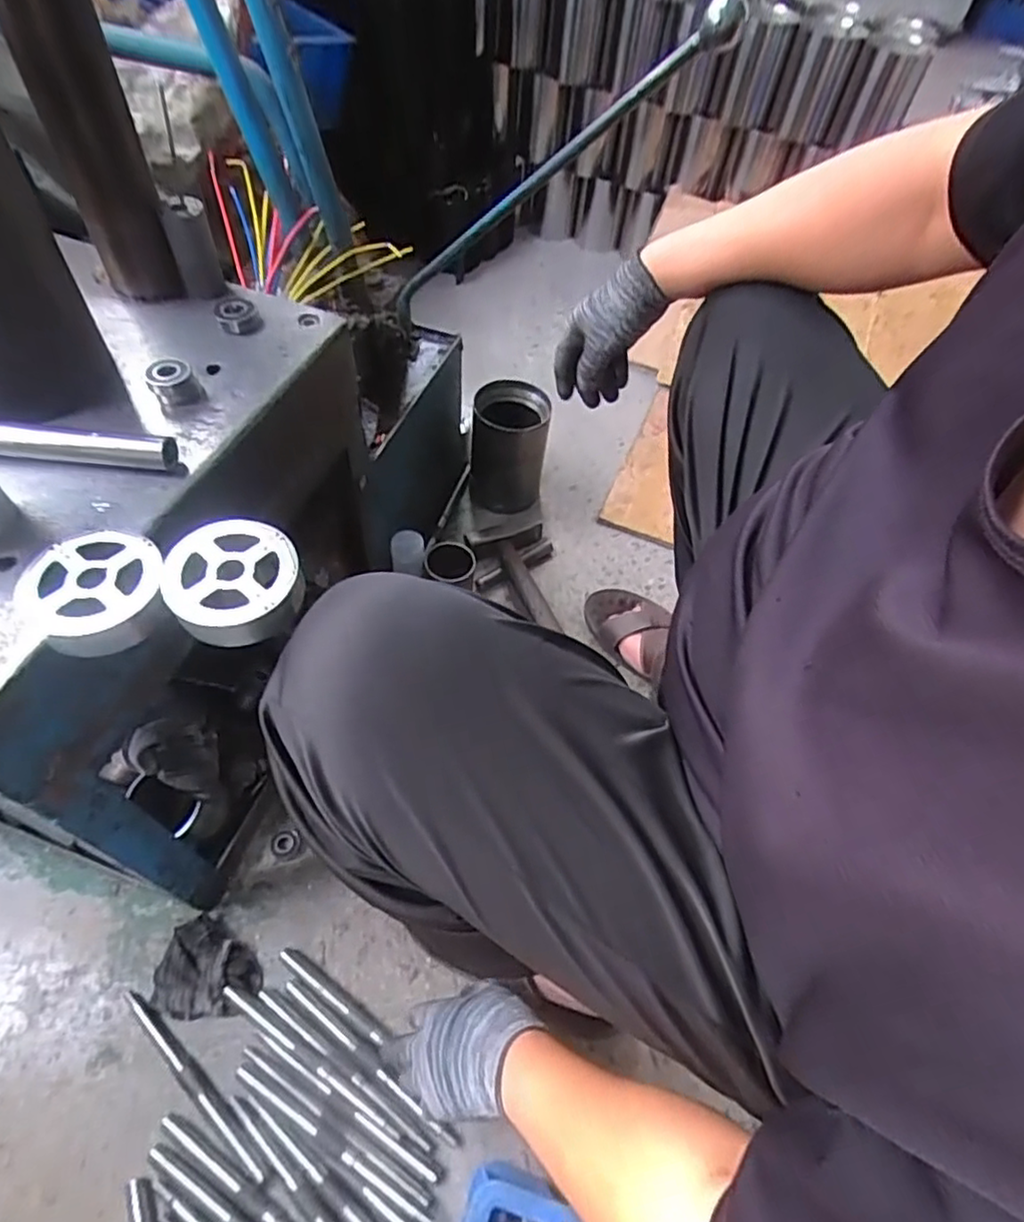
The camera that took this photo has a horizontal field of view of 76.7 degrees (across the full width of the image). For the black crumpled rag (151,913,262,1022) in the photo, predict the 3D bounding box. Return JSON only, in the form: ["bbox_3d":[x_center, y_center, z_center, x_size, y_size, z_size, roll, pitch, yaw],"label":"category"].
[{"bbox_3d":[-0.309,0.368,0.652,0.092,0.041,0.085,27,57,14],"label":"black crumpled rag"}]

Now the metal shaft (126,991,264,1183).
[{"bbox_3d":[-0.308,0.449,0.620,0.213,0.010,0.016,37,60,19],"label":"metal shaft"}]

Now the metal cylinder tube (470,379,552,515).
[{"bbox_3d":[-0.007,-0.257,1.043,0.118,0.177,0.114,0,55,-5],"label":"metal cylinder tube"}]

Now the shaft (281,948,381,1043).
[{"bbox_3d":[-0.186,0.395,0.667,0.137,0.014,0.012,31,58,16],"label":"shaft"}]

